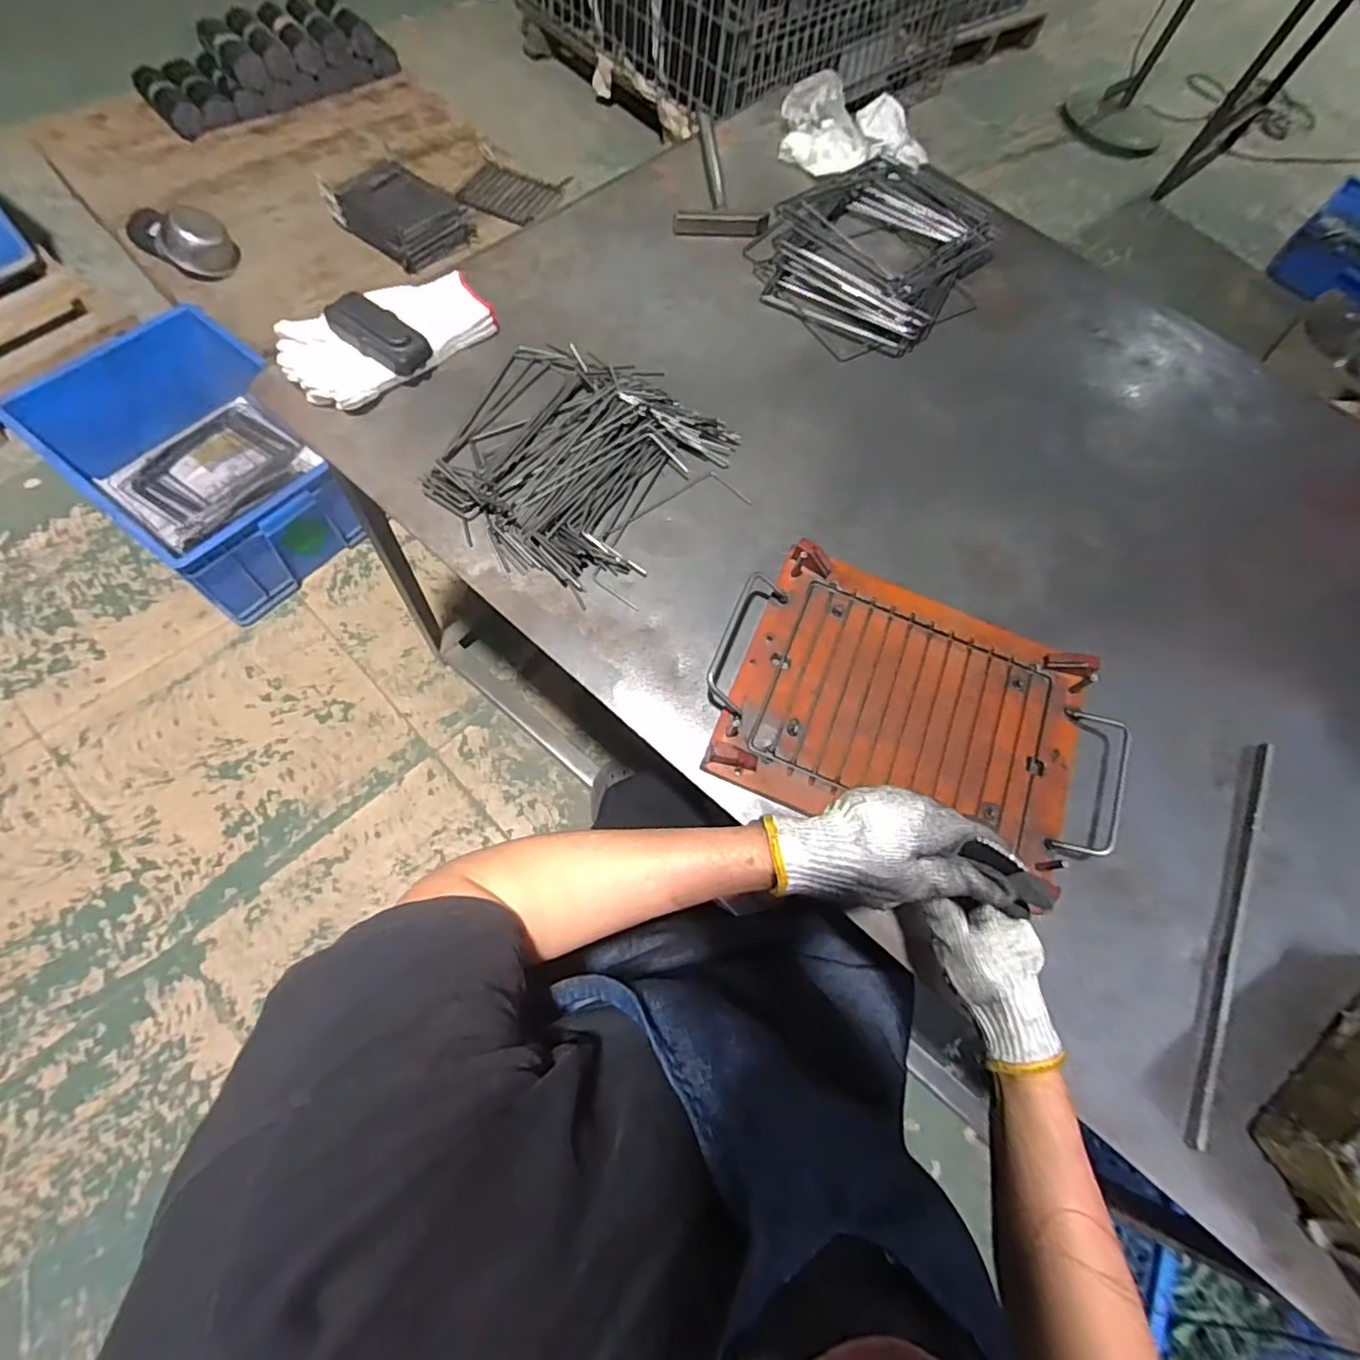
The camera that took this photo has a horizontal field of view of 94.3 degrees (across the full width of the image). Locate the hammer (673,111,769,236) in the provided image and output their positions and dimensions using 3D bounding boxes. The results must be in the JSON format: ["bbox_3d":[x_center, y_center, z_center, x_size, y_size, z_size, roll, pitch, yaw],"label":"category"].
[{"bbox_3d":[0.059,-0.686,0.853,0.118,0.023,0.237,4,68,-1],"label":"hammer"}]

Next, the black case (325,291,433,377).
[{"bbox_3d":[-0.311,-0.358,0.649,0.105,0.022,0.051,33,70,-2],"label":"black case"}]

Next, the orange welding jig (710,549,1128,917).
[{"bbox_3d":[0.207,0.029,0.562,0.358,0.030,0.237,23,69,7],"label":"orange welding jig"}]

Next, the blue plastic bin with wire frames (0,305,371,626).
[{"bbox_3d":[-0.939,-0.440,1.272,0.535,0.257,0.398,41,72,13],"label":"blue plastic bin with wire frames"}]

